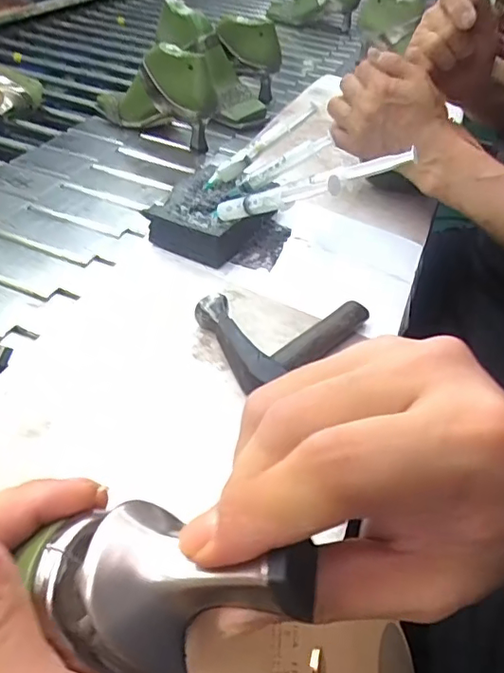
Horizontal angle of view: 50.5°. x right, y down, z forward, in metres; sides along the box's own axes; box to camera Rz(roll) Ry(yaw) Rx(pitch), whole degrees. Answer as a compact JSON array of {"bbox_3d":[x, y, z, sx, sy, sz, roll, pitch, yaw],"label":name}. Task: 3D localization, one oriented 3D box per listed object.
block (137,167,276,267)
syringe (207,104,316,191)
[{"bbox_3d":[-0.040,-0.115,0.513,0.084,0.039,0.105,24,45,18],"label":"block"},{"bbox_3d":[0.008,-0.187,0.524,0.132,0.018,0.018,-36,49,2],"label":"syringe"}]

